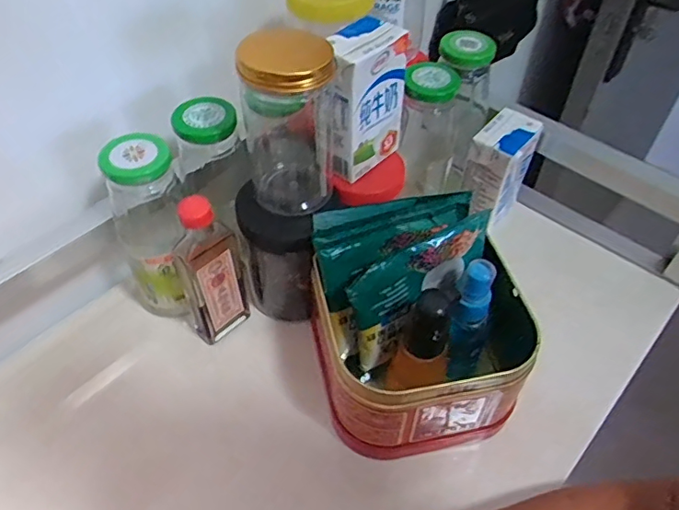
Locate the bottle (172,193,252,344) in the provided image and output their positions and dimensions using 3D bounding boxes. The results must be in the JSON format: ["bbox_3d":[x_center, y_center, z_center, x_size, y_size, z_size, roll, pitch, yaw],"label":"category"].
[{"bbox_3d":[-0.101,0.015,0.443,0.049,0.154,0.020,-31,57,-25],"label":"bottle"}]

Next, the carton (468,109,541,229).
[{"bbox_3d":[0.156,-0.082,0.545,0.044,0.095,0.068,28,54,20],"label":"carton"}]

